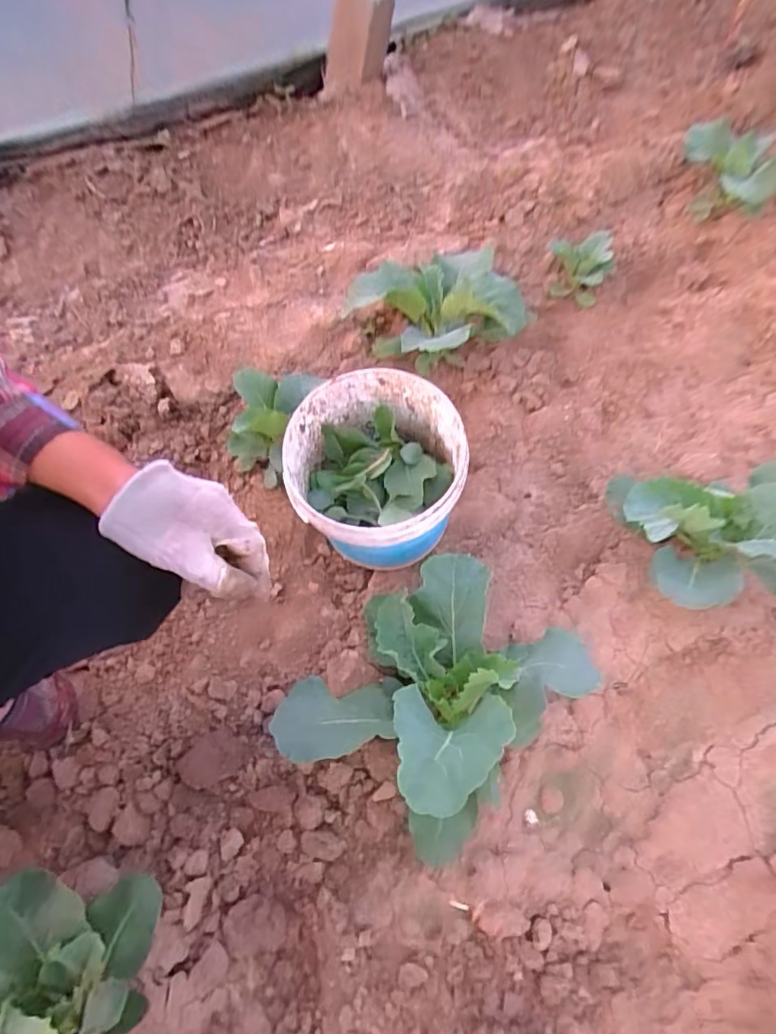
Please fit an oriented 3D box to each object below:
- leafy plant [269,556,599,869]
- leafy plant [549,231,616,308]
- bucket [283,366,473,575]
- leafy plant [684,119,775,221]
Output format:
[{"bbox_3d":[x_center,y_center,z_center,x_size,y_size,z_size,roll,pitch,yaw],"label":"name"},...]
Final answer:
[{"bbox_3d":[0.052,0.176,0.573,0.233,0.147,0.295,34,65,21],"label":"leafy plant"},{"bbox_3d":[0.358,-0.467,1.021,0.113,0.076,0.105,10,59,9],"label":"leafy plant"},{"bbox_3d":[-0.010,-0.035,0.716,0.207,0.228,0.216,-1,58,1],"label":"bucket"},{"bbox_3d":[0.749,-0.752,1.168,0.171,0.128,0.204,-3,58,0],"label":"leafy plant"}]

